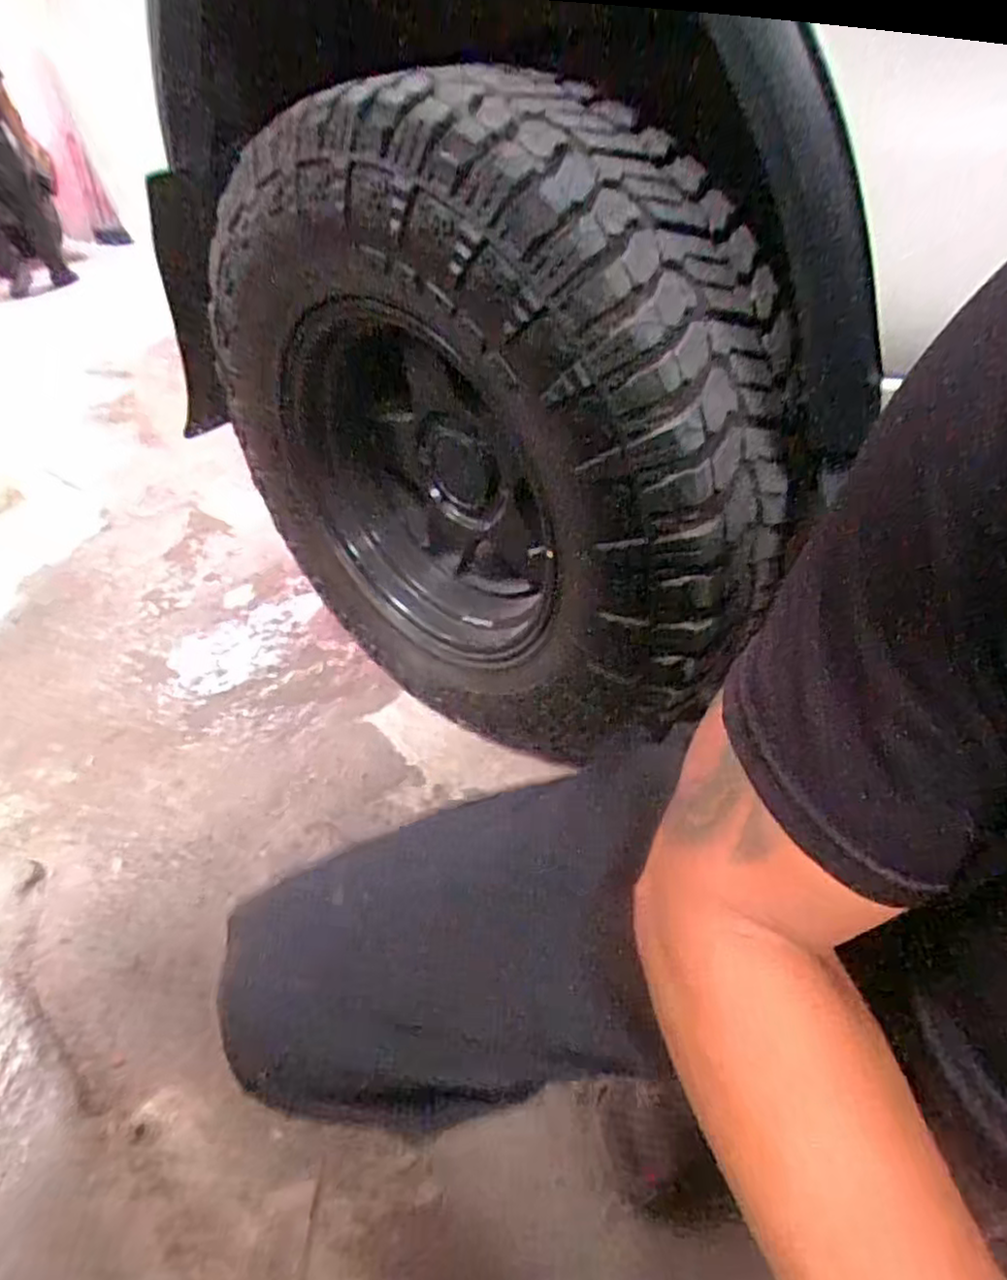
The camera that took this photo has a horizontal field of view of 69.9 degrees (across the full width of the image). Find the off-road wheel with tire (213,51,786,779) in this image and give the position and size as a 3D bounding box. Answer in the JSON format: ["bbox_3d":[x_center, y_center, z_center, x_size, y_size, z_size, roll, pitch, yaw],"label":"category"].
[{"bbox_3d":[-0.038,-0.228,0.869,0.711,0.651,0.239,23,49,33],"label":"off-road wheel with tire"}]

